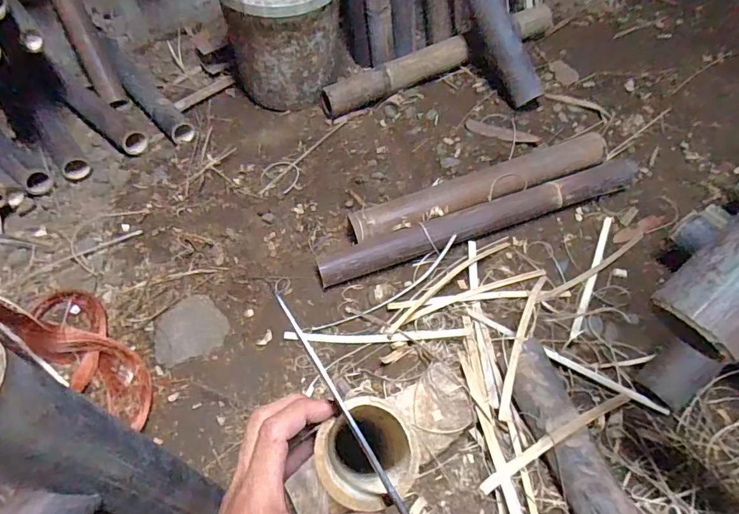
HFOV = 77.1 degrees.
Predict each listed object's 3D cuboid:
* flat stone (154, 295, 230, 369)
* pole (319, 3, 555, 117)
[{"bbox_3d":[-0.336,0.130,0.858,0.128,0.013,0.128,-25,55,-15],"label":"flat stone"},{"bbox_3d":[0.190,-0.538,1.271,0.713,0.089,0.077,-24,55,-14],"label":"pole"}]

